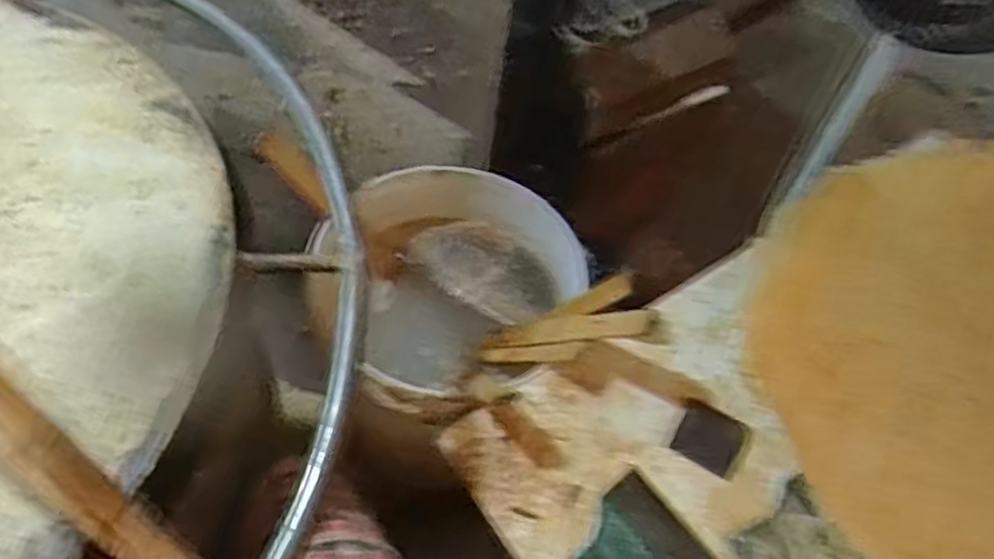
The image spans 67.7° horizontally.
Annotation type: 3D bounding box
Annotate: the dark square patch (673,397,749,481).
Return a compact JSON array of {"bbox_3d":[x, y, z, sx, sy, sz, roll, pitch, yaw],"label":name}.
[{"bbox_3d":[0.198,0.147,0.686,0.060,0.005,0.051,27,86,12],"label":"dark square patch"}]

